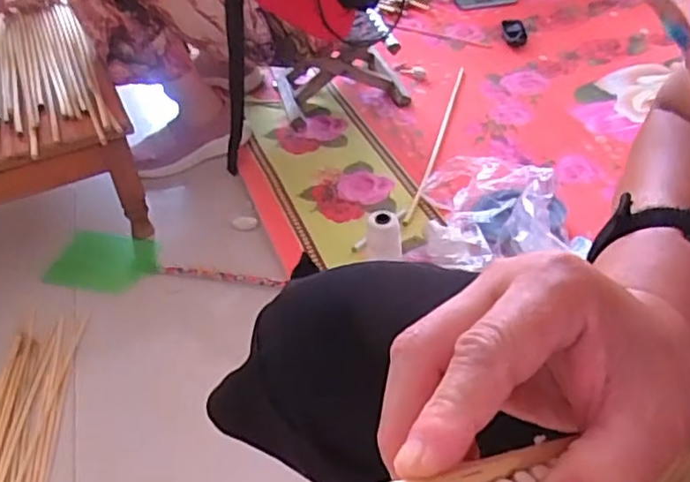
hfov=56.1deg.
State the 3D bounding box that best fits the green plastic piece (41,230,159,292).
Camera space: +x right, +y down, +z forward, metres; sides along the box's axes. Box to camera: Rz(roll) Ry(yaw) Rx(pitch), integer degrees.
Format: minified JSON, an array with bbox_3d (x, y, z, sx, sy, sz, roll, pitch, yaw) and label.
[{"bbox_3d":[-0.411,0.037,1.109,0.174,0.023,0.137,4,44,11],"label":"green plastic piece"}]

